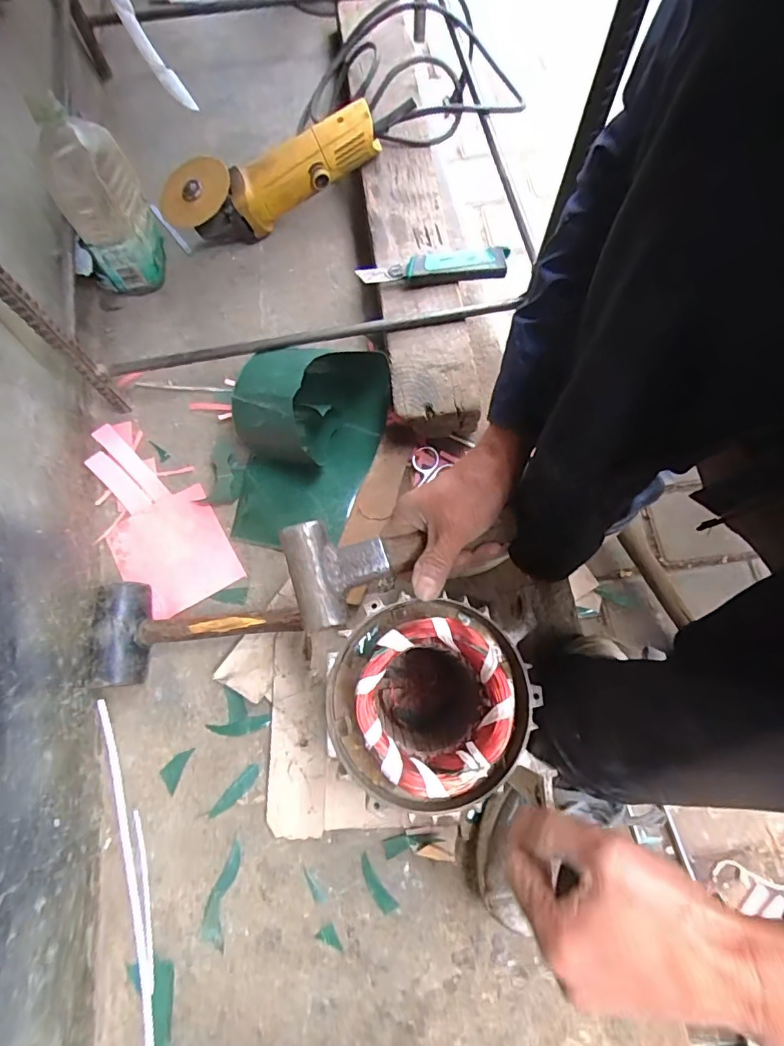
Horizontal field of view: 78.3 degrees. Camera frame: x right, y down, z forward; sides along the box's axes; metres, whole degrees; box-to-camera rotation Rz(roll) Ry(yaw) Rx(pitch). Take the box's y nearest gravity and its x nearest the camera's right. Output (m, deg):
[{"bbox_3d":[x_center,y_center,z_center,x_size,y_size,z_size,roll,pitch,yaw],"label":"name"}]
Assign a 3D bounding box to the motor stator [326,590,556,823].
[{"bbox_3d":[0.029,0.146,0.413,0.148,0.163,0.144,-12,74,-4],"label":"motor stator"}]

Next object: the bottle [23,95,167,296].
[{"bbox_3d":[-0.333,-0.367,0.563,0.094,0.191,0.073,-30,76,-9],"label":"bottle"}]

